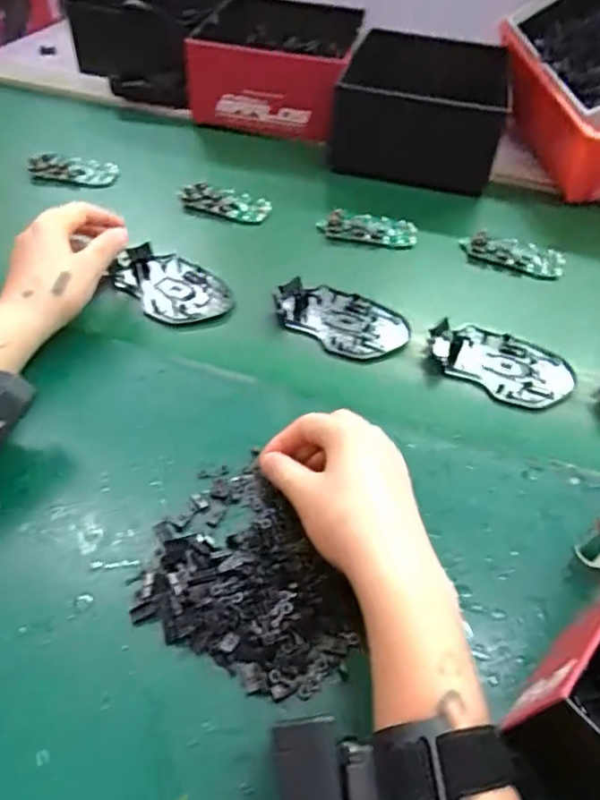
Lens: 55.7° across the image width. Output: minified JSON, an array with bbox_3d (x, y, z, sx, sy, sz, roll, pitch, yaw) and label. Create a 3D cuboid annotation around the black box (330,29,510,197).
[{"bbox_3d":[0.135,-0.347,0.669,0.176,0.096,0.202,9,50,3],"label":"black box"}]

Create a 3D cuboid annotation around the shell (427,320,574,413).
[{"bbox_3d":[0.162,-0.029,0.458,0.113,0.010,0.072,16,51,9],"label":"shell"}]

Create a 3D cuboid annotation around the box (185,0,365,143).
[{"bbox_3d":[-0.028,-0.447,0.749,0.192,0.092,0.248,9,50,3],"label":"box"}]

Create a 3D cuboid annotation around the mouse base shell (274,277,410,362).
[{"bbox_3d":[0.034,-0.070,0.484,0.113,0.012,0.068,27,53,17],"label":"mouse base shell"}]

